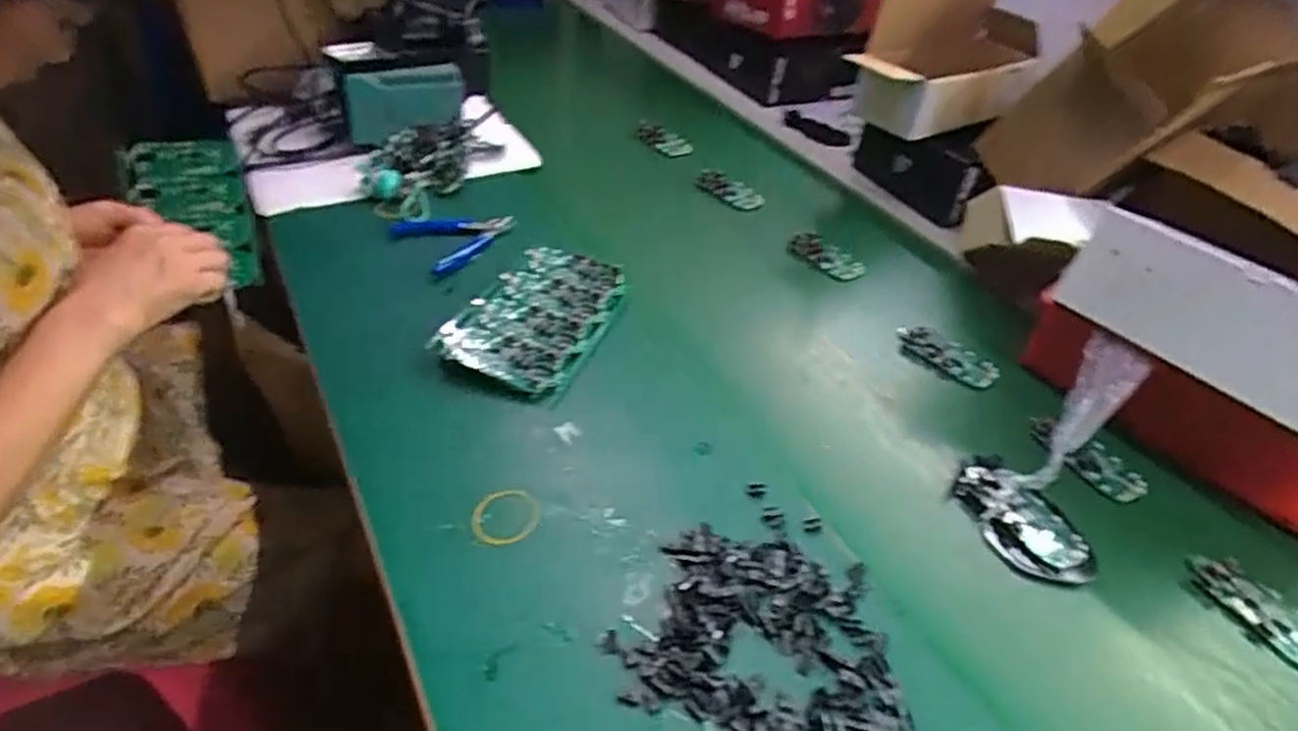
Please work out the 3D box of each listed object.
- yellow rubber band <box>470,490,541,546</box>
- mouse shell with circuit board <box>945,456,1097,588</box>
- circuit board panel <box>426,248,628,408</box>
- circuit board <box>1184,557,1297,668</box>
[{"bbox_3d":[-0.103,0.109,0.531,0.046,0.006,0.051,17,42,11],"label":"yellow rubber band"},{"bbox_3d":[0.286,0.118,0.563,0.061,0.020,0.114,-17,47,-26],"label":"mouse shell with circuit board"},{"bbox_3d":[-0.106,-0.049,0.690,0.130,0.028,0.180,18,42,12],"label":"circuit board panel"},{"bbox_3d":[0.437,0.176,0.522,0.047,0.014,0.098,-25,50,-31],"label":"circuit board"}]

